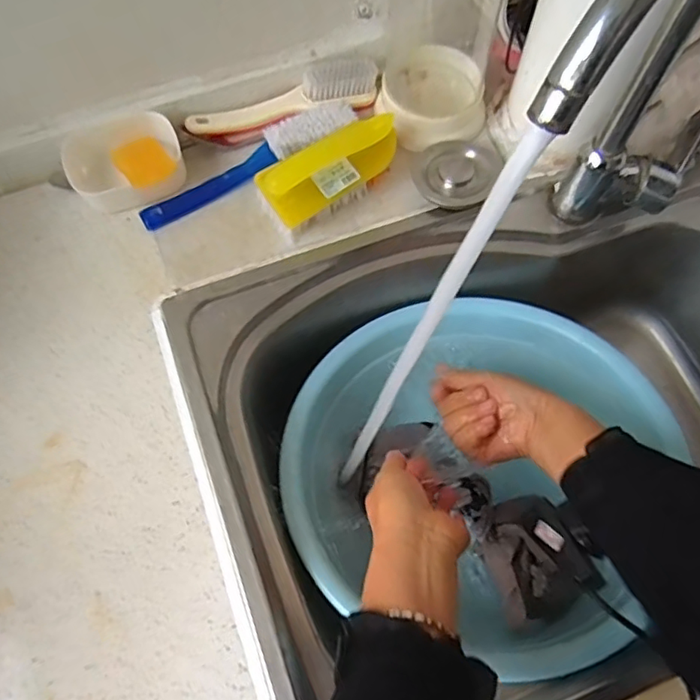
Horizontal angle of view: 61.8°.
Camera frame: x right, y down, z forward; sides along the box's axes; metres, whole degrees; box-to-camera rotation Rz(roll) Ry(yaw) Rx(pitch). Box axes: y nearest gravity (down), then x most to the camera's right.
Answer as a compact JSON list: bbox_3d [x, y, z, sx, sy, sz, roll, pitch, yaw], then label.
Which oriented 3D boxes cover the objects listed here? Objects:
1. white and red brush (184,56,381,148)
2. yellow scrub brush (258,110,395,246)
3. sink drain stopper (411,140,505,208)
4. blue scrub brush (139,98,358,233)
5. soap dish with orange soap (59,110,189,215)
[{"bbox_3d":[-0.065,-0.247,0.595,0.200,0.043,0.046,-22,69,-8],"label":"white and red brush"},{"bbox_3d":[-0.018,-0.165,0.545,0.135,0.056,0.055,-32,71,-12],"label":"yellow scrub brush"},{"bbox_3d":[0.101,-0.171,0.568,0.079,0.019,0.068,20,70,9],"label":"sink drain stopper"},{"bbox_3d":[-0.099,-0.186,0.574,0.231,0.032,0.041,-30,71,-11],"label":"blue scrub brush"},{"bbox_3d":[-0.216,-0.176,0.564,0.109,0.046,0.089,-19,69,-7],"label":"soap dish with orange soap"}]

